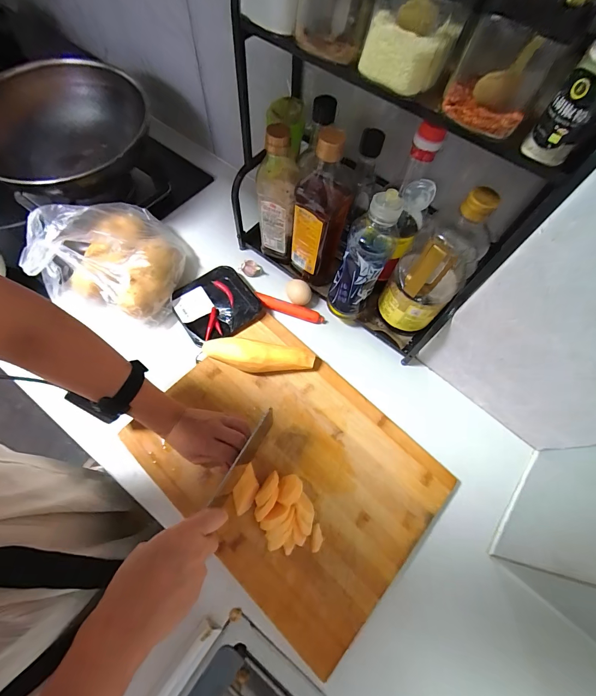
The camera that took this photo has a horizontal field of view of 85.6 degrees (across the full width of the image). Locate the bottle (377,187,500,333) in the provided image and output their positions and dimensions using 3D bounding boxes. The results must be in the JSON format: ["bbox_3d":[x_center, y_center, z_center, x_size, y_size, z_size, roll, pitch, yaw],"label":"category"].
[{"bbox_3d":[0.201,-0.127,0.468,0.087,0.235,0.109,30,67,9],"label":"bottle"}]

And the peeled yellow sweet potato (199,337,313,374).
[{"bbox_3d":[-0.066,0.016,0.518,0.178,0.048,0.046,6,68,1],"label":"peeled yellow sweet potato"}]

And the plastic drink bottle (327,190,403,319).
[{"bbox_3d":[0.097,-0.131,0.487,0.066,0.204,0.084,25,70,8],"label":"plastic drink bottle"}]

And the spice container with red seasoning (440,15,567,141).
[{"bbox_3d":[0.171,-0.230,0.274,0.070,0.059,0.058,30,70,10],"label":"spice container with red seasoning"}]

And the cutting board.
[{"bbox_3d":[-0.023,0.176,0.474,0.404,0.021,0.328,42,70,14],"label":"cutting board"}]

